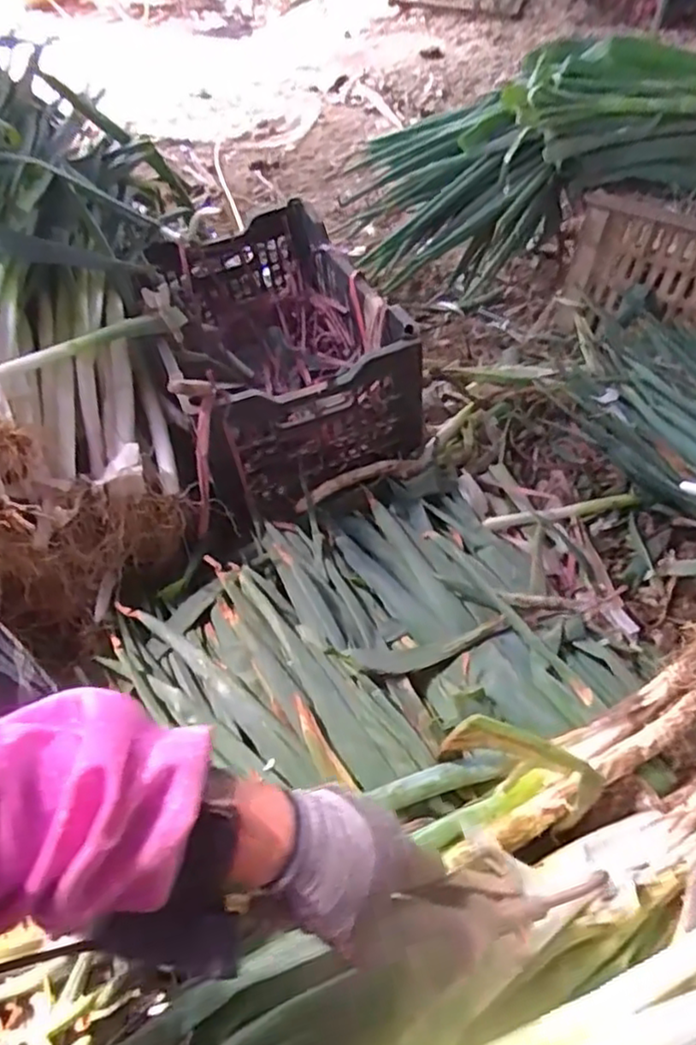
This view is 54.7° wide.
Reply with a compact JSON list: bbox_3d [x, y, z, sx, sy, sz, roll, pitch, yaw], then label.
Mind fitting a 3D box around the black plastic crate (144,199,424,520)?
[{"bbox_3d":[-0.123,-0.290,1.087,0.321,0.213,0.519,-17,54,-15],"label":"black plastic crate"}]

